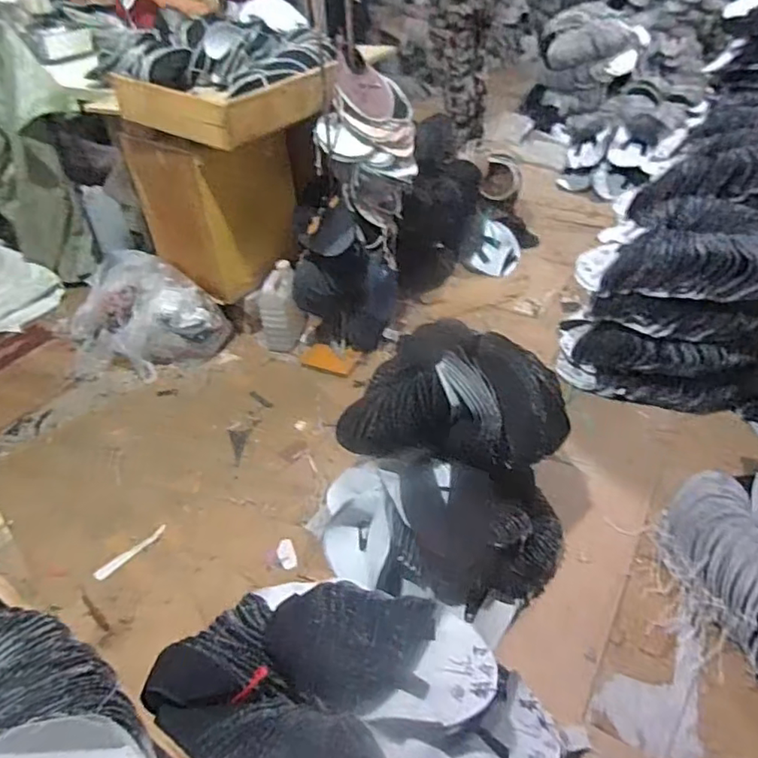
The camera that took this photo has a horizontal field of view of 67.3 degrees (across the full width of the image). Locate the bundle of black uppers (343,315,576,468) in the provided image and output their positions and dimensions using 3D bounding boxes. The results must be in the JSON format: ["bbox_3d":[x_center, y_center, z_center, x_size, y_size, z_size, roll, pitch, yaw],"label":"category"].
[{"bbox_3d":[0.173,0.034,1.258,0.465,0.193,0.339,16,44,19],"label":"bundle of black uppers"}]

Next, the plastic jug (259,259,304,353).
[{"bbox_3d":[-0.323,-0.232,1.872,0.126,0.234,0.165,-3,41,-2],"label":"plastic jug"}]

